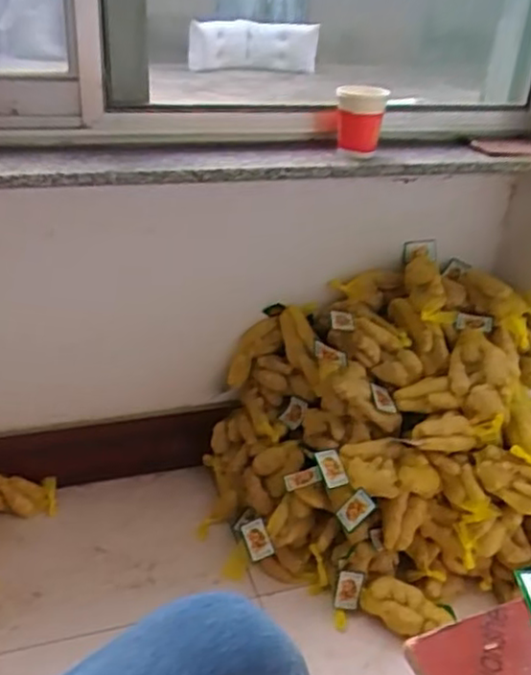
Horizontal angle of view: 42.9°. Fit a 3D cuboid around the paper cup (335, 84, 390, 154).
[{"bbox_3d":[0.152,-0.351,1.089,0.080,0.087,0.075,8,28,6],"label":"paper cup"}]

